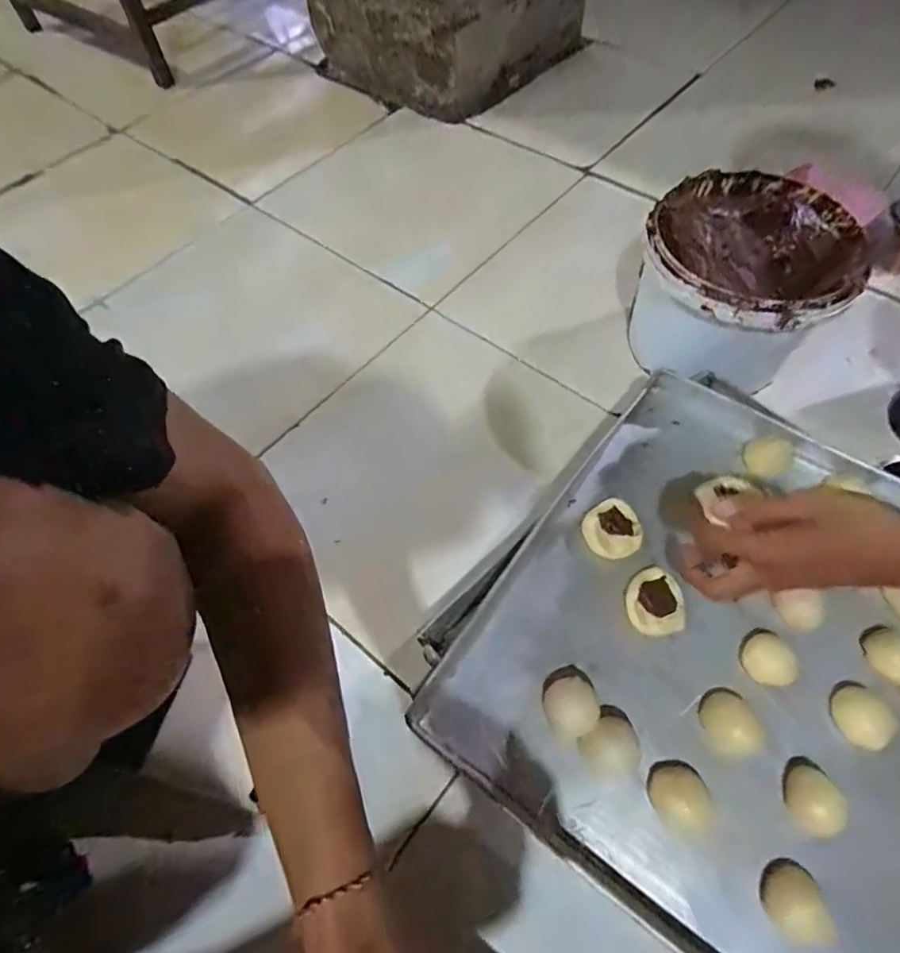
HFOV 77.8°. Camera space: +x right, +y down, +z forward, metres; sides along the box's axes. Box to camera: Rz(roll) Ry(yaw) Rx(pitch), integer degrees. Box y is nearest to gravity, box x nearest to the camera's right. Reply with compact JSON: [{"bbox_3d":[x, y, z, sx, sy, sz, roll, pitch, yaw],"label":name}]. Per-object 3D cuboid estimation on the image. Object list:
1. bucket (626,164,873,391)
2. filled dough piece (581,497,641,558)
[{"bbox_3d":[0.330,-0.215,0.659,0.212,0.160,0.233,-1,59,2],"label":"bucket"},{"bbox_3d":[0.155,0.050,0.530,0.053,0.014,0.053,-22,61,-10],"label":"filled dough piece"}]

